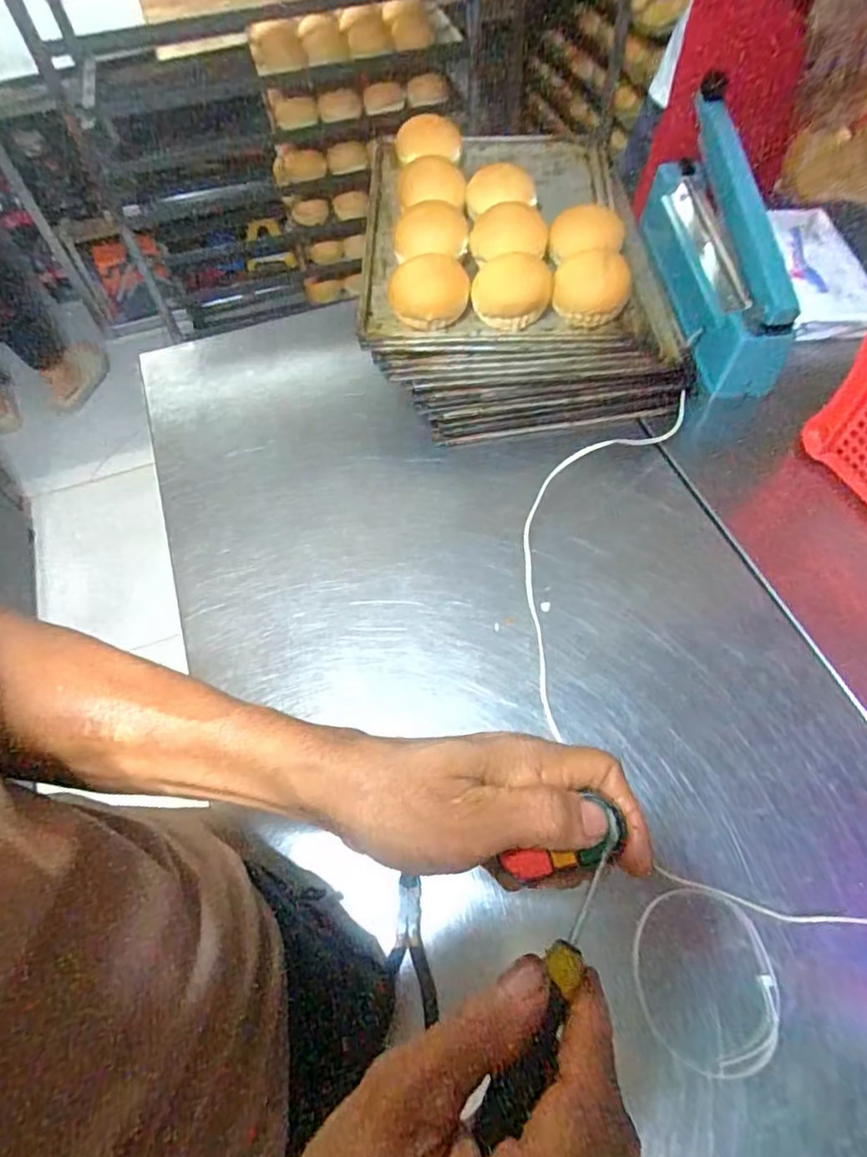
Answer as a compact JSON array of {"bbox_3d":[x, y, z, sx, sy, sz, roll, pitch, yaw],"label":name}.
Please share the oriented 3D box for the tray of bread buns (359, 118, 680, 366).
[{"bbox_3d":[0.093,-0.473,0.777,0.358,0.082,0.423,-2,60,2],"label":"tray of bread buns"}]

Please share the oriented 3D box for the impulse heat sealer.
[{"bbox_3d":[0.387,-0.464,0.802,0.100,0.199,0.428,-1,59,1],"label":"impulse heat sealer"}]

